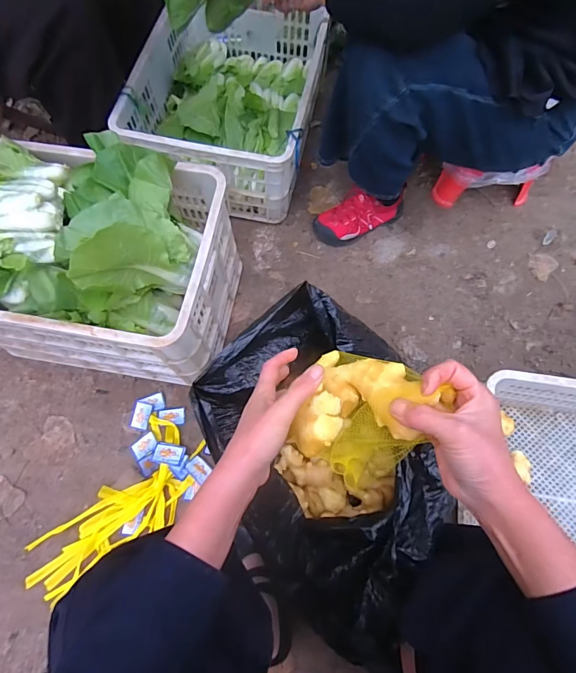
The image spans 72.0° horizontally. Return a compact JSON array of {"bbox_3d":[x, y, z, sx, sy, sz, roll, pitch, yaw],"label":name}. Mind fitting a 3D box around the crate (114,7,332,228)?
[{"bbox_3d":[-0.141,-0.636,1.073,0.418,0.244,0.619,9,69,3],"label":"crate"}]

